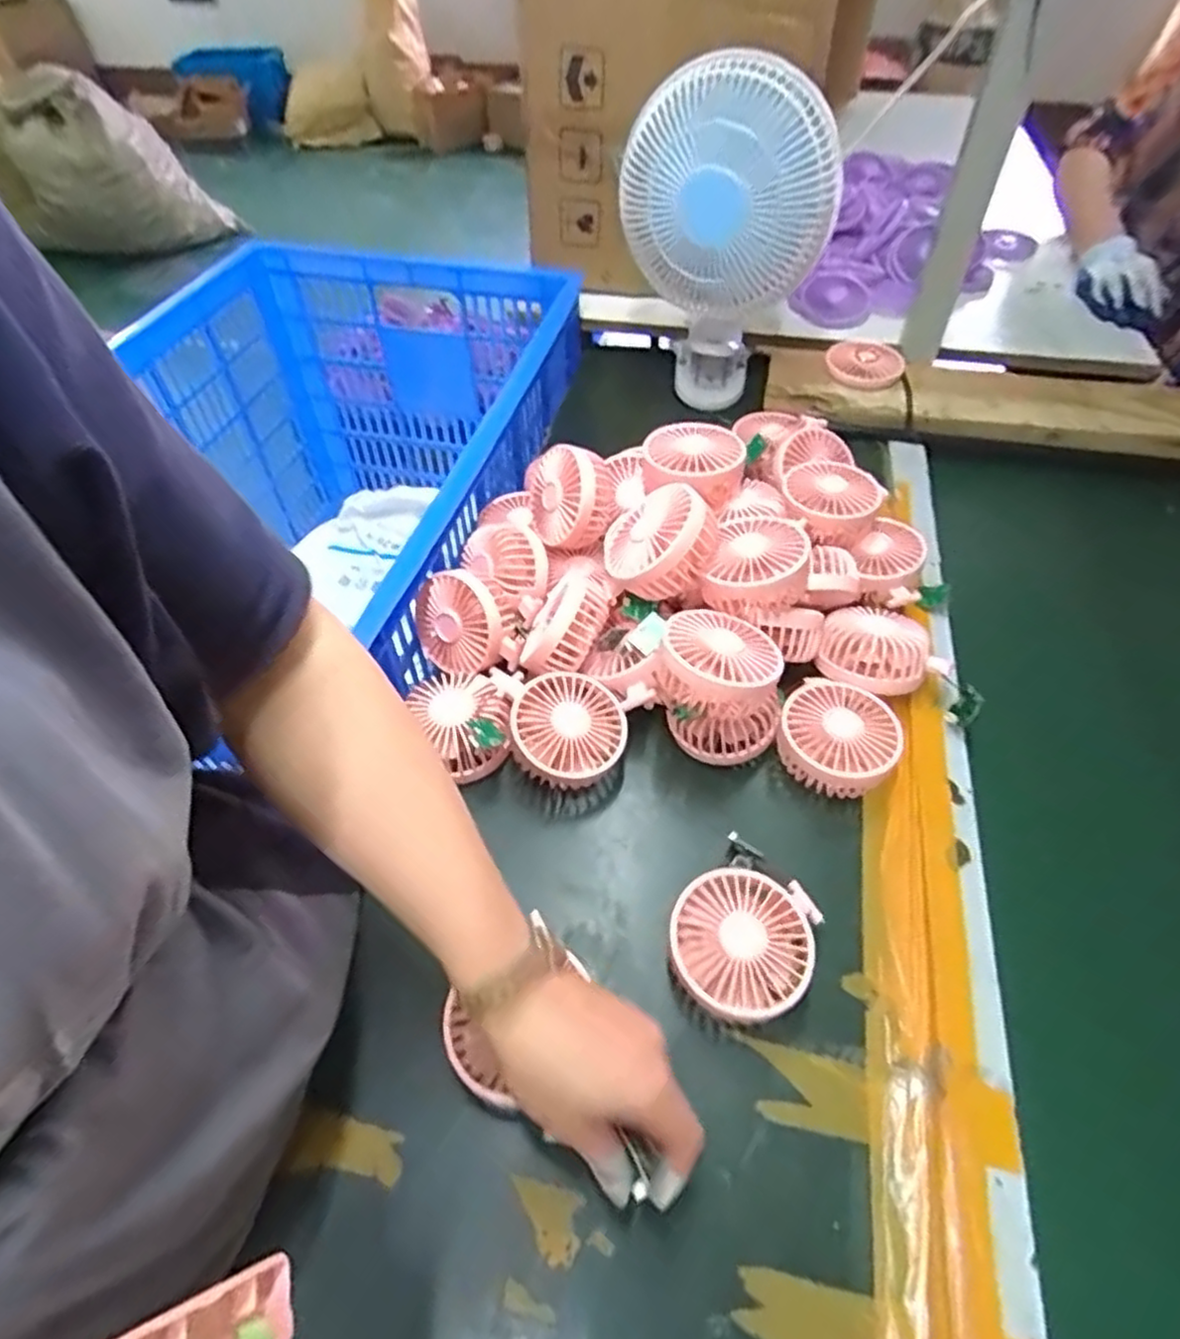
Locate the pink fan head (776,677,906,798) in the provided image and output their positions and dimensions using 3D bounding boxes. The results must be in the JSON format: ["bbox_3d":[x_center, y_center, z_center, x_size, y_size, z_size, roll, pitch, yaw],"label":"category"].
[{"bbox_3d":[0.189,0.051,0.548,0.080,0.044,0.094,-22,54,-16],"label":"pink fan head"}]

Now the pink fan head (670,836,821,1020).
[{"bbox_3d":[0.101,0.175,0.458,0.108,0.051,0.089,-37,59,-26],"label":"pink fan head"}]

